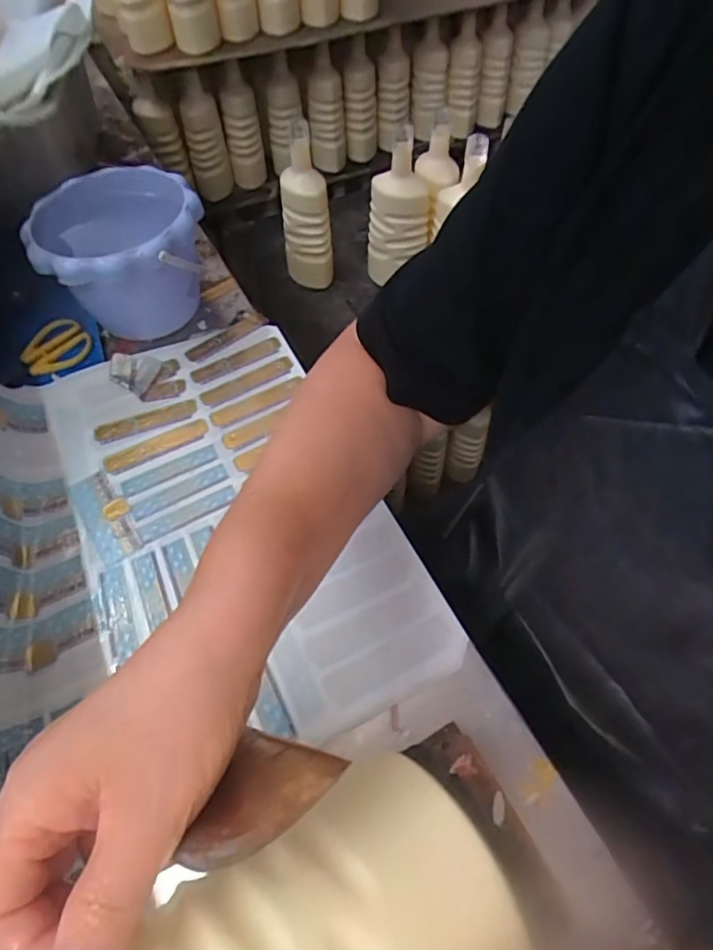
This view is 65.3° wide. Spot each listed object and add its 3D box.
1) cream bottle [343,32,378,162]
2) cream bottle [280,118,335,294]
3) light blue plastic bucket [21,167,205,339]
[{"bbox_3d":[0.010,-0.860,1.280,0.073,0.256,0.074,0,55,0],"label":"cream bottle"},{"bbox_3d":[-0.088,-0.442,0.944,0.079,0.245,0.075,-8,55,-5],"label":"cream bottle"},{"bbox_3d":[-0.220,-0.207,0.542,0.150,0.119,0.150,0,55,0],"label":"light blue plastic bucket"}]

